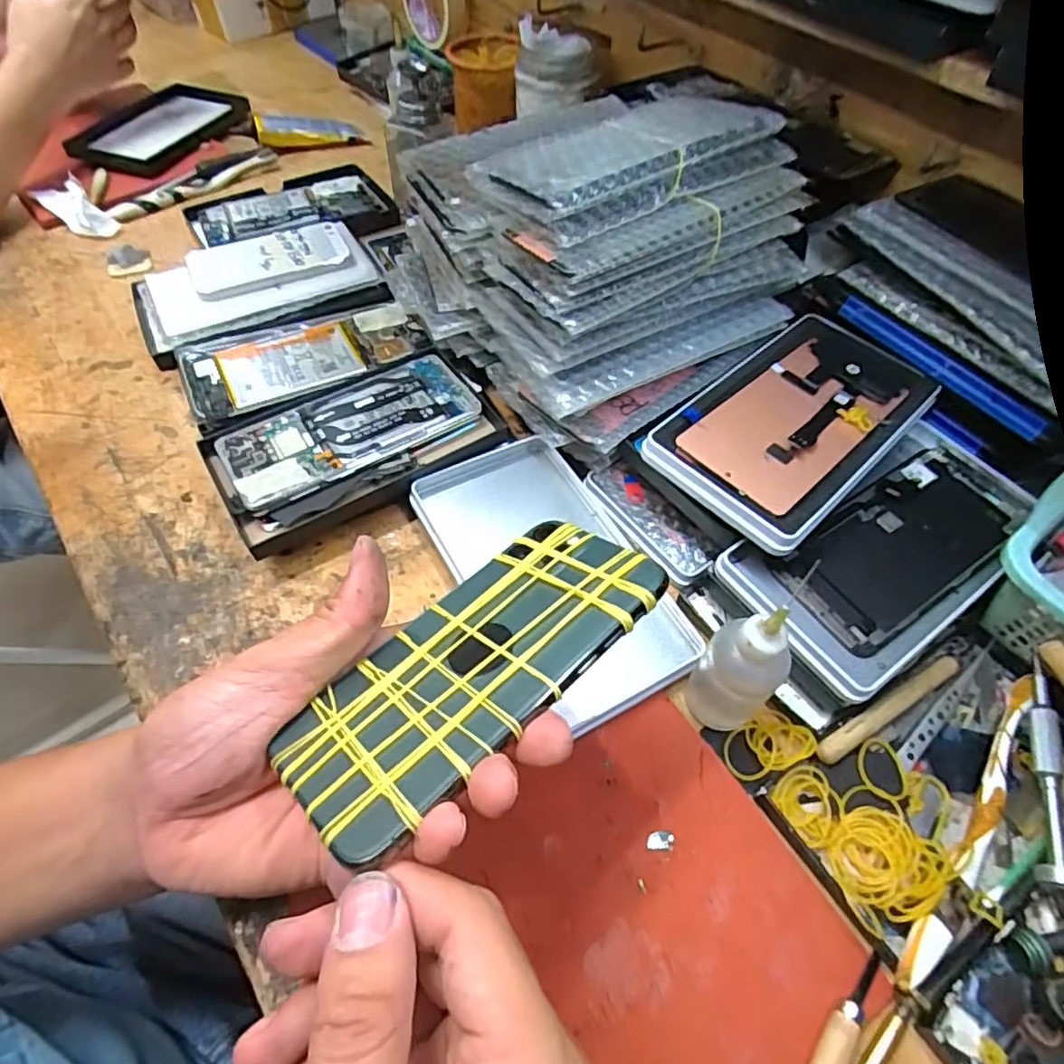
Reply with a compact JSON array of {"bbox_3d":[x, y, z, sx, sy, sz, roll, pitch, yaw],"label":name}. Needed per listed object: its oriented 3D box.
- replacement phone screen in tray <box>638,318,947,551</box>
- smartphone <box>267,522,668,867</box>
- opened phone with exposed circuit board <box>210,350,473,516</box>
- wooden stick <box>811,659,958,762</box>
[{"bbox_3d":[0.161,-0.069,0.377,0.178,0.013,0.102,-39,64,-24],"label":"replacement phone screen in tray"},{"bbox_3d":[-0.020,0.044,0.219,0.138,0.006,0.067,-39,44,-25],"label":"smartphone"},{"bbox_3d":[-0.120,-0.070,0.409,0.165,0.007,0.076,-26,60,-17],"label":"opened phone with exposed circuit board"},{"bbox_3d":[0.186,0.090,0.322,0.102,0.010,0.010,-25,59,-17],"label":"wooden stick"}]

